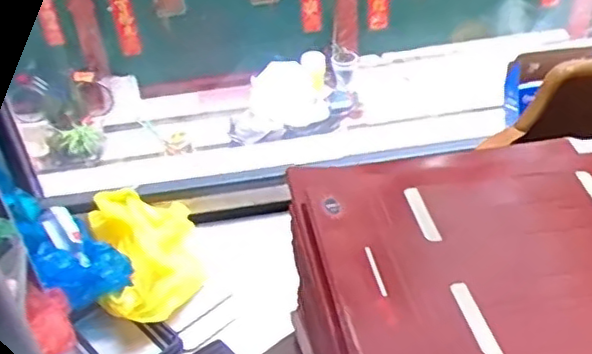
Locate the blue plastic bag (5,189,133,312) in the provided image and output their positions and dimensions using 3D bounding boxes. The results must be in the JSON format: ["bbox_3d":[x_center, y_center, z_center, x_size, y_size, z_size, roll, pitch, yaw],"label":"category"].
[{"bbox_3d":[-0.552,0.172,1.542,0.354,0.118,0.172,38,52,14],"label":"blue plastic bag"}]

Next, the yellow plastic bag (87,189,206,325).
[{"bbox_3d":[-0.361,0.180,1.578,0.237,0.149,0.359,-15,39,-12],"label":"yellow plastic bag"}]

